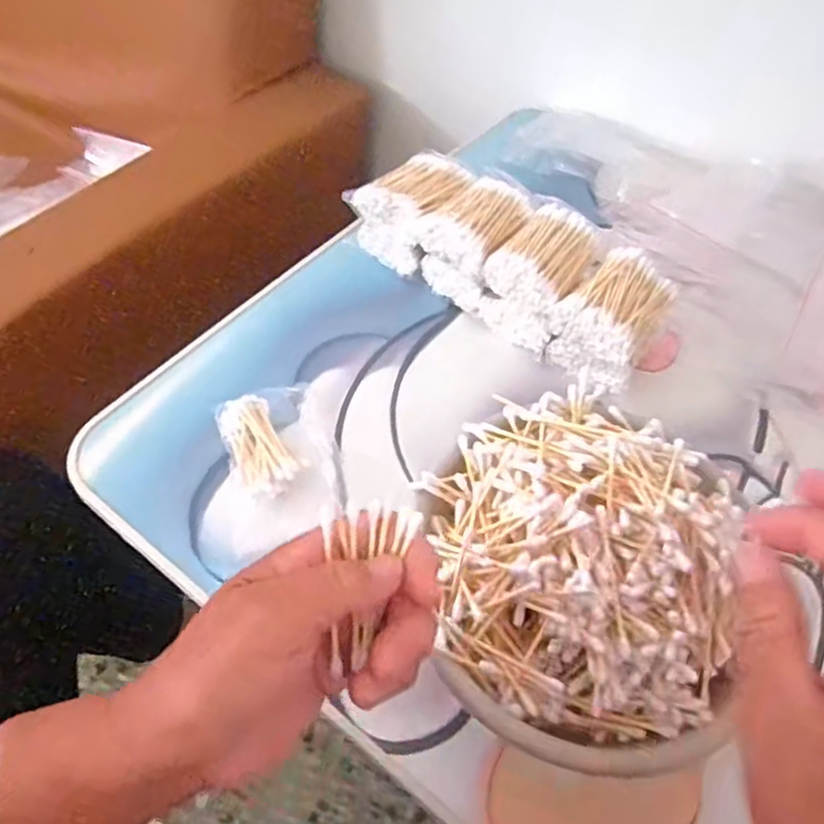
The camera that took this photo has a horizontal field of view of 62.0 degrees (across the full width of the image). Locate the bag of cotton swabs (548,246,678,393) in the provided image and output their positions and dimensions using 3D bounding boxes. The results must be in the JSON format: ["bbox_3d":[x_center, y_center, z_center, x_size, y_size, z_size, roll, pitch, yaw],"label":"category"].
[{"bbox_3d":[0.136,-0.060,0.479,0.062,0.070,0.078,32,59,16],"label":"bag of cotton swabs"}]

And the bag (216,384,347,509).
[{"bbox_3d":[-0.084,0.025,0.444,0.064,0.013,0.102,-17,59,-16],"label":"bag"}]

